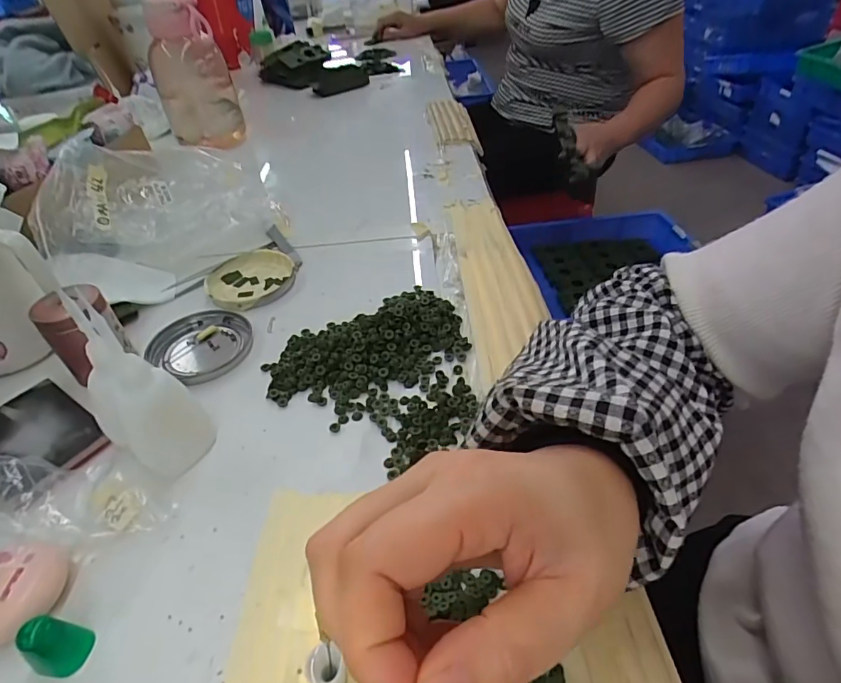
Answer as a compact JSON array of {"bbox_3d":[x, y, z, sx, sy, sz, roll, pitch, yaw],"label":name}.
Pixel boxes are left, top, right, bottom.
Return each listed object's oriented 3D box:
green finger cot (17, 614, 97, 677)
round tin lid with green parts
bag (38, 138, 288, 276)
[{"bbox_3d":[-0.165,0.136,0.223,0.016,0.028,0.020,16,45,21],"label":"green finger cot"},{"bbox_3d":[-0.158,-0.057,0.462,0.074,0.014,0.082,30,51,32],"label":"round tin lid with green parts"},{"bbox_3d":[-0.253,-0.137,0.493,0.211,0.089,0.115,-20,44,-18],"label":"bag"}]

